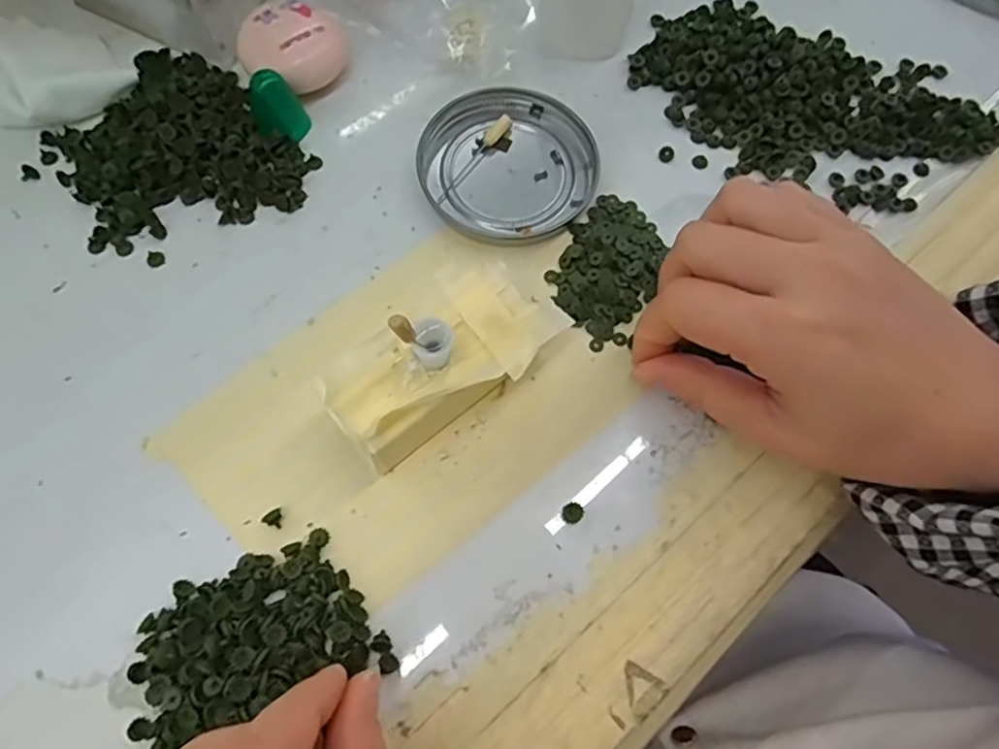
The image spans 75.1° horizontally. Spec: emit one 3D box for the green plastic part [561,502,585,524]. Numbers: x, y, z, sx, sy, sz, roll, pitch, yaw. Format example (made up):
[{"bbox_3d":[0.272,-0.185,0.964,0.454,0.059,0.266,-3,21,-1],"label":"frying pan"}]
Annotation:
[{"bbox_3d":[0.027,0.052,0.243,0.008,0.004,0.008,1,70,-2],"label":"green plastic part"}]

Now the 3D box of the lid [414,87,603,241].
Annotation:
[{"bbox_3d":[0.004,-0.096,0.293,0.080,0.008,0.071,3,70,-1],"label":"lid"}]

